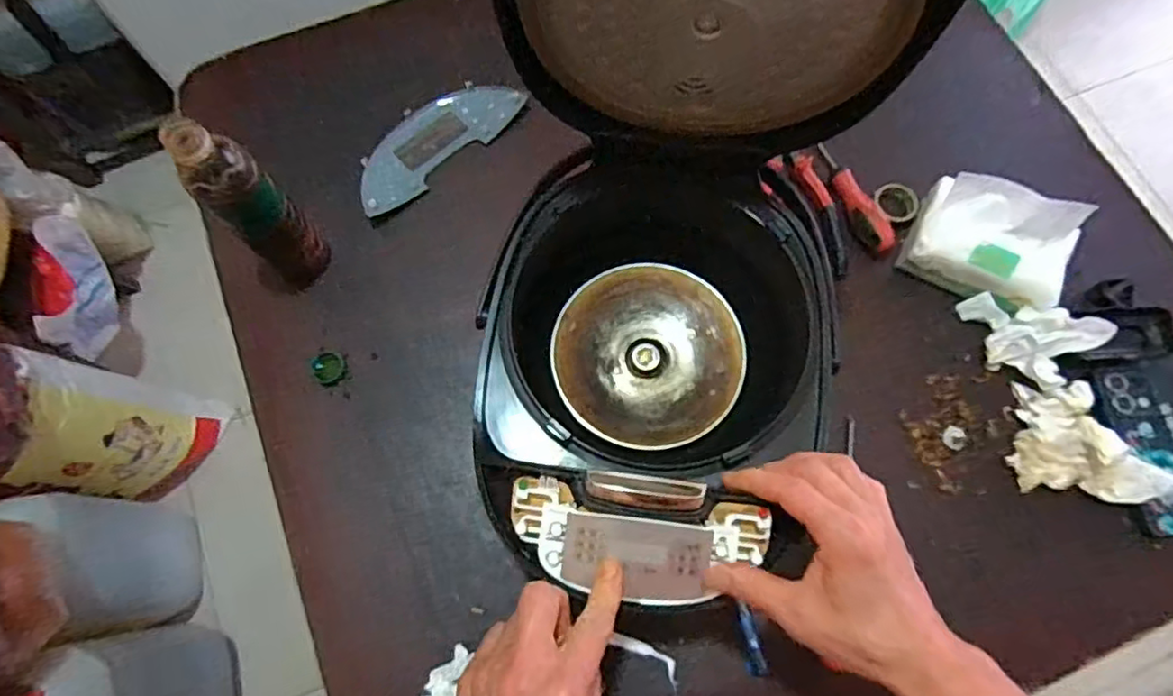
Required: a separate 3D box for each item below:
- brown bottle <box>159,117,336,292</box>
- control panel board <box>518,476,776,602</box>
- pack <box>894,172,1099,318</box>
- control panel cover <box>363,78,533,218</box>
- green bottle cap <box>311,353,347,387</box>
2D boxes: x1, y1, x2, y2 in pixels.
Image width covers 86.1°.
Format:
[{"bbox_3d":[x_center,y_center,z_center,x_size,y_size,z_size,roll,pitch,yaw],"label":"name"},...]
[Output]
[{"bbox_3d":[-0.295,-0.122,0.568,0.061,0.193,0.060,0,72,0],"label":"brown bottle"},{"bbox_3d":[0.032,0.130,0.414,0.167,0.011,0.068,7,88,4],"label":"control panel board"},{"bbox_3d":[0.404,-0.101,0.622,0.141,0.090,0.085,24,74,7],"label":"pack"},{"bbox_3d":[-0.175,-0.239,0.712,0.214,0.019,0.084,-39,77,-12],"label":"control panel cover"},{"bbox_3d":[-0.260,0.022,0.635,0.030,0.008,0.036,-18,73,-6],"label":"green bottle cap"}]

